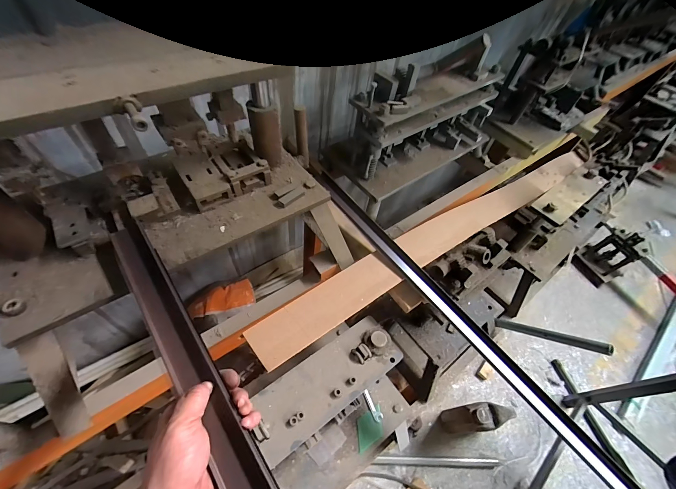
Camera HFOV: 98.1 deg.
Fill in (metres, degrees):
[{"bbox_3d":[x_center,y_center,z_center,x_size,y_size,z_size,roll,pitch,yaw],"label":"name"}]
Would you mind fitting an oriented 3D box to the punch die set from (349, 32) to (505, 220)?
[{"bbox_3d":[0.260,-0.340,0.822,0.206,0.252,0.519,39,58,22],"label":"punch die set"}]

